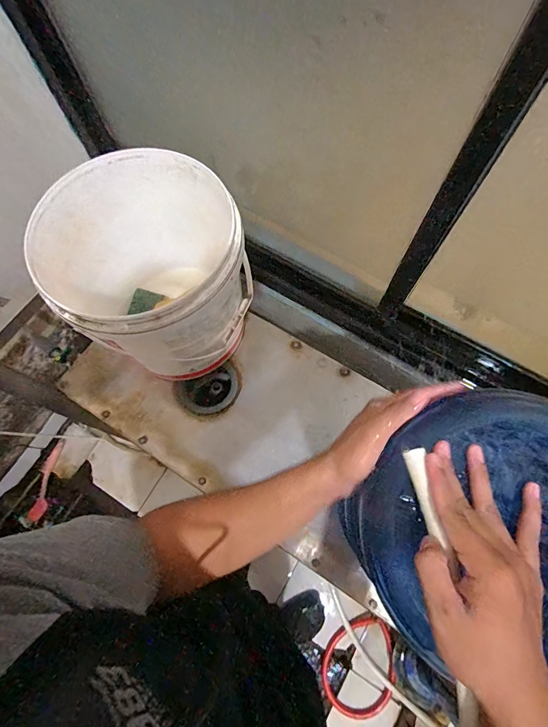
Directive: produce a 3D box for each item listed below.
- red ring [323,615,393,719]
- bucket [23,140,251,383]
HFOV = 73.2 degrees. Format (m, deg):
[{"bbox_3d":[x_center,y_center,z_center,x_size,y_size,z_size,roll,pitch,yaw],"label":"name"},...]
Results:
[{"bbox_3d":[0.277,0.971,1.188,0.220,0.040,0.287,34,77,11],"label":"red ring"},{"bbox_3d":[-0.214,-0.147,0.672,0.323,0.295,0.309,-22,73,-5],"label":"bucket"}]

